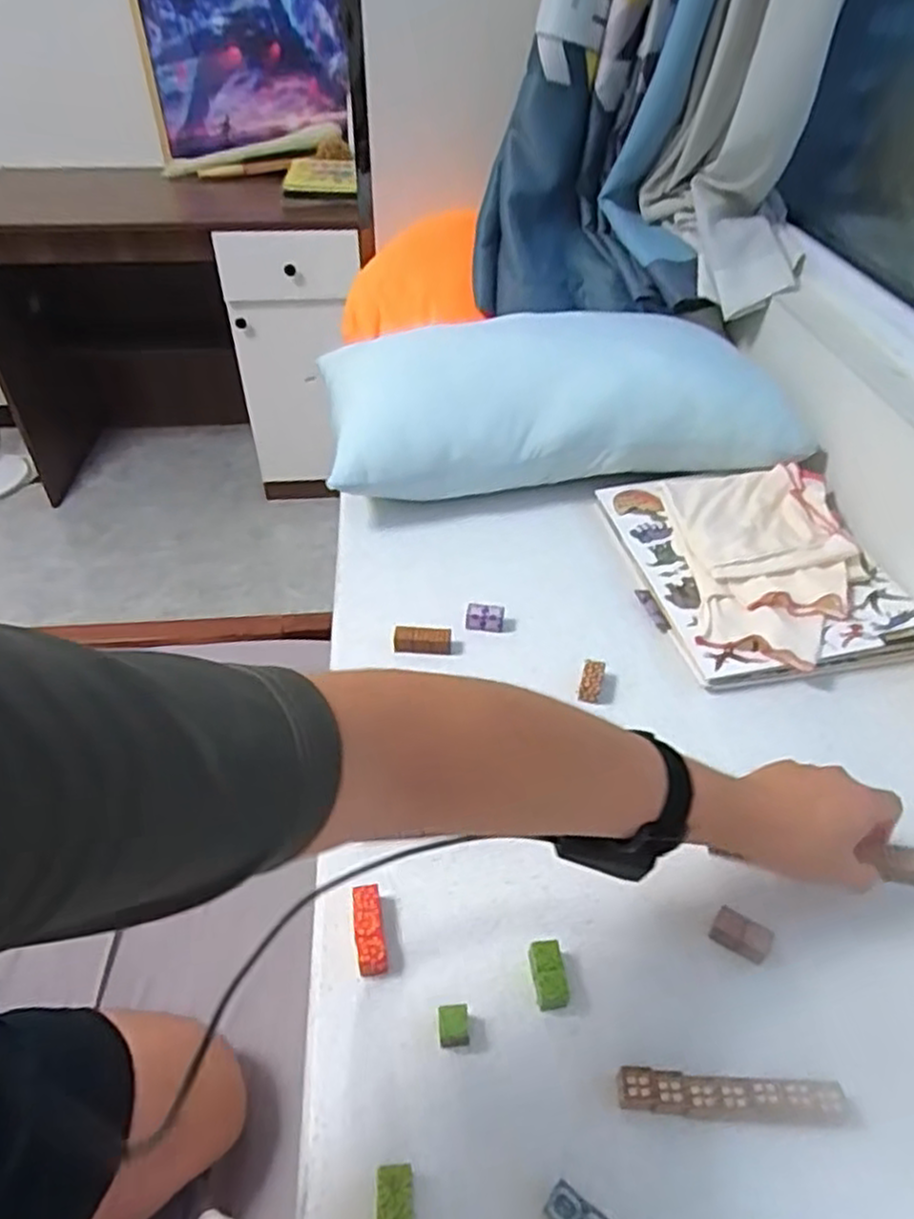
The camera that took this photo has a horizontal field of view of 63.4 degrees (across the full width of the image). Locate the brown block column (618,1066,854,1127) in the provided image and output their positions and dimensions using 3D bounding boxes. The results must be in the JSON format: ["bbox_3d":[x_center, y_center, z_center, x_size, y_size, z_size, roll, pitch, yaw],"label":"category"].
[{"bbox_3d":[0.179,0.315,0.476,0.144,0.022,0.024,4,43,4],"label":"brown block column"}]

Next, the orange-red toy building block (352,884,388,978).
[{"bbox_3d":[-0.067,0.243,0.562,0.021,0.022,0.059,-8,43,-8],"label":"orange-red toy building block"}]

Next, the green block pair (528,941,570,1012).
[{"bbox_3d":[0.066,0.266,0.537,0.025,0.024,0.043,-6,43,-6],"label":"green block pair"}]

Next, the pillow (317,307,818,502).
[{"bbox_3d":[0.124,-0.298,1.052,0.617,0.158,0.348,-4,43,-5],"label":"pillow"}]

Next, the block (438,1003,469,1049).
[{"bbox_3d":[-0.002,0.289,0.511,0.020,0.018,0.025,-2,43,-2],"label":"block"}]

